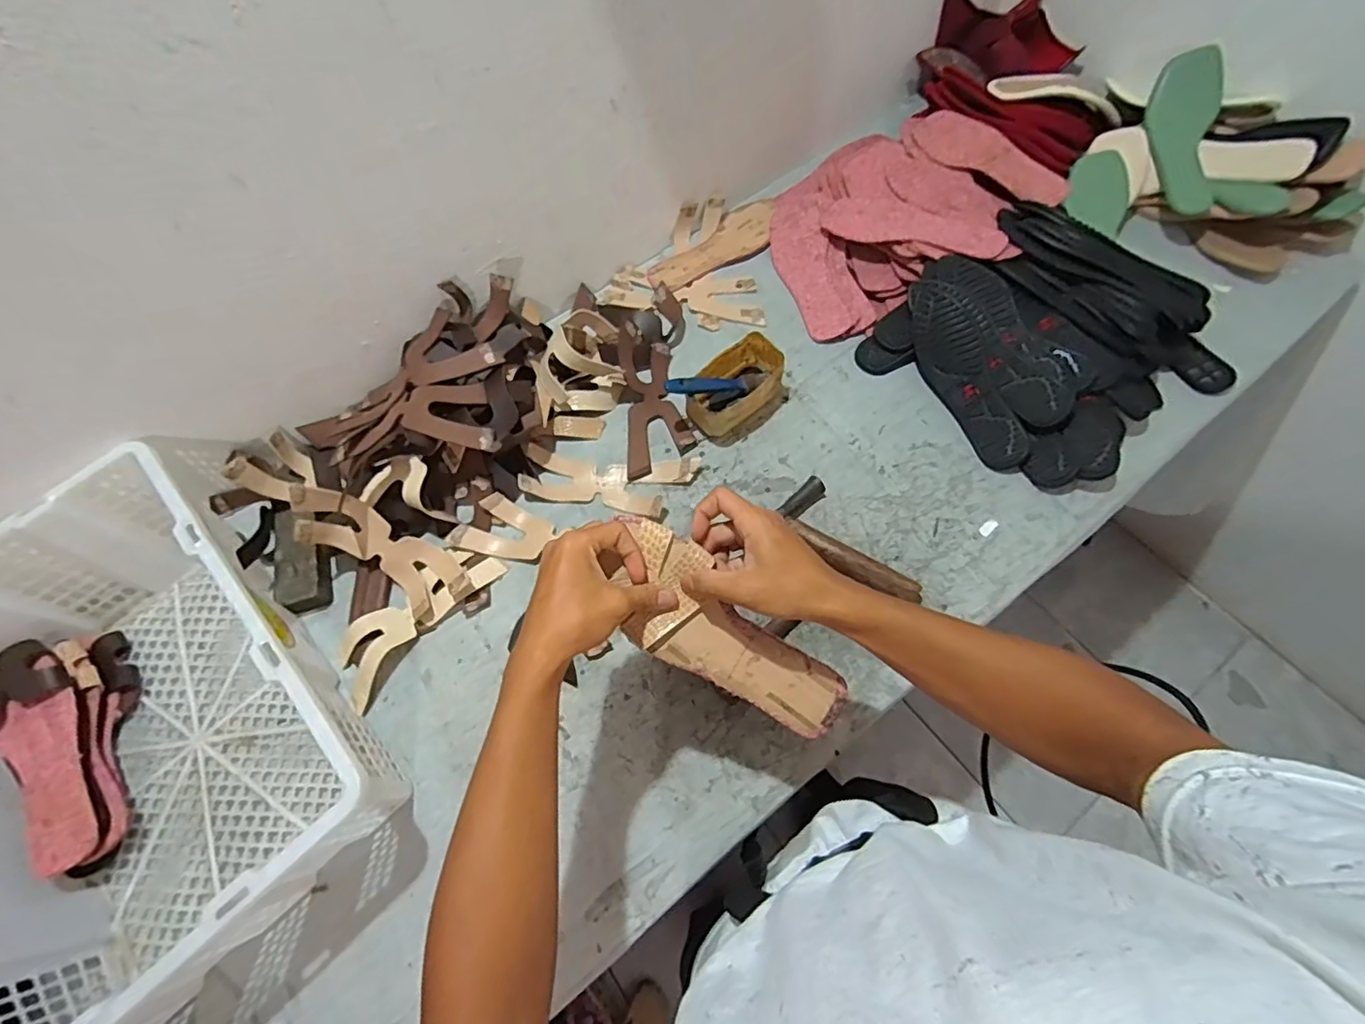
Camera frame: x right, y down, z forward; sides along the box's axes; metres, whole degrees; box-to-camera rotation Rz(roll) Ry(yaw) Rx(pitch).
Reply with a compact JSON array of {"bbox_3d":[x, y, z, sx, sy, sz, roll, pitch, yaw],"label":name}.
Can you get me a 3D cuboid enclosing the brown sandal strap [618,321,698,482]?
[{"bbox_3d":[-0.035,-0.150,0.776,0.086,0.044,0.204,-6,65,1],"label":"brown sandal strap"}]

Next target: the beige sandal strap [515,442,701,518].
[{"bbox_3d":[-0.094,-0.044,0.754,0.215,0.022,0.081,10,66,8],"label":"beige sandal strap"}]

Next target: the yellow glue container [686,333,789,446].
[{"bbox_3d":[0.071,-0.156,0.771,0.128,0.060,0.084,-38,69,-13],"label":"yellow glue container"}]

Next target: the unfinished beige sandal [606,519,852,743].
[{"bbox_3d":[0.031,0.104,0.482,0.225,0.025,0.084,42,74,-5],"label":"unfinished beige sandal"}]

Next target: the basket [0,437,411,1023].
[{"bbox_3d":[-0.527,0.203,0.581,0.354,0.169,0.488,-38,69,-13],"label":"basket"}]

